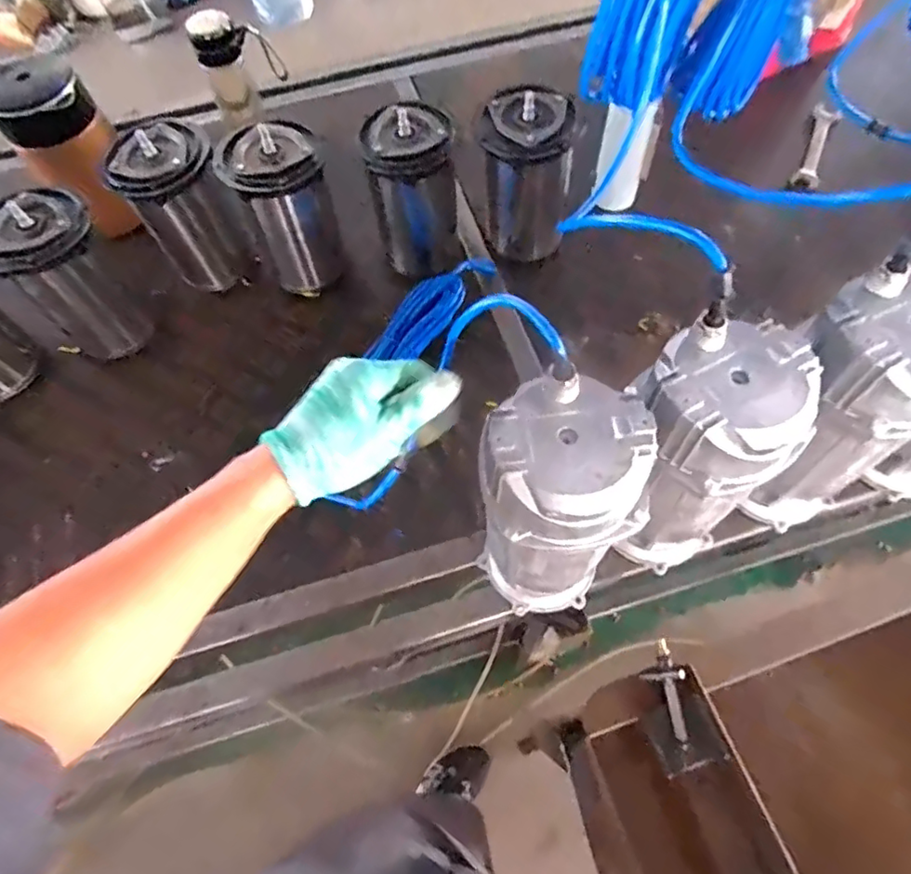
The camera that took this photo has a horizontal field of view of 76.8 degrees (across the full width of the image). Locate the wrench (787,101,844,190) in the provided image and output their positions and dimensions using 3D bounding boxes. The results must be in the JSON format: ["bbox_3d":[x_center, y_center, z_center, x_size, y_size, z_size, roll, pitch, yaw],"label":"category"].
[{"bbox_3d":[0.611,-0.496,0.968,0.042,0.015,0.200,22,66,13],"label":"wrench"}]

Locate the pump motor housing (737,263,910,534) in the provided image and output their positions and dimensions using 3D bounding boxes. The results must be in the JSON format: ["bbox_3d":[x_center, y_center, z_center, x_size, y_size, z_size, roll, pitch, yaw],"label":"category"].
[{"bbox_3d":[0.367,-0.014,0.567,0.113,0.293,0.112,-1,63,2],"label":"pump motor housing"}]

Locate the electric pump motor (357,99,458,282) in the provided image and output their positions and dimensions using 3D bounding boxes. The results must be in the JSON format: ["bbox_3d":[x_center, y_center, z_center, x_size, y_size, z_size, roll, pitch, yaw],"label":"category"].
[{"bbox_3d":[-0.058,-0.329,0.819,0.120,0.221,0.114,-19,64,-7],"label":"electric pump motor"}]

